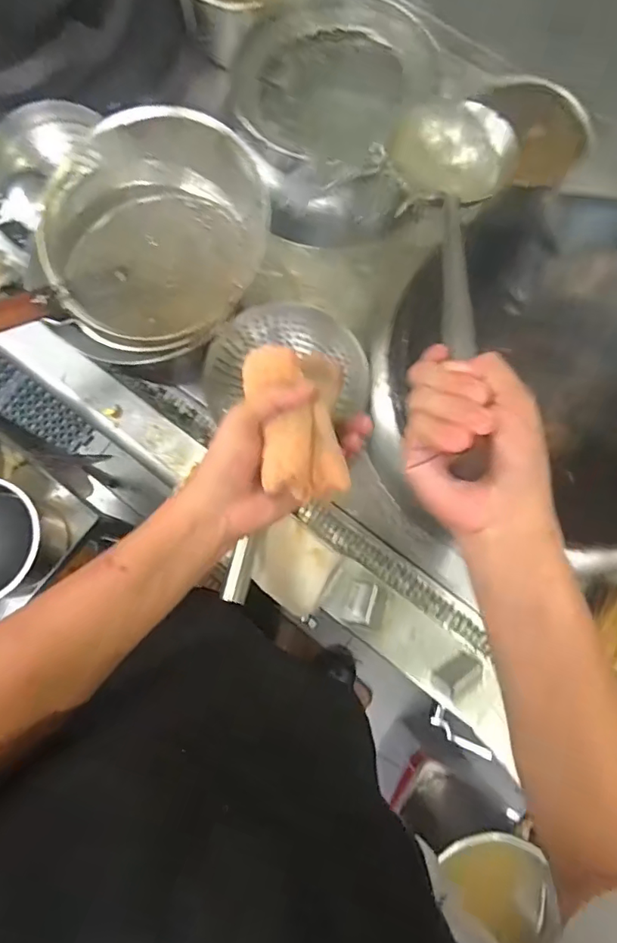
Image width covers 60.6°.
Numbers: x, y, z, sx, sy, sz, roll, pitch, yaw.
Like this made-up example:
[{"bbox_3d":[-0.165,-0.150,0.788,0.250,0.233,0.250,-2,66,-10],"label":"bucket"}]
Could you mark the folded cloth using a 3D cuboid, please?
[{"bbox_3d":[-0.006,-0.042,0.395,0.073,0.030,0.124,-9,64,-3],"label":"folded cloth"}]

